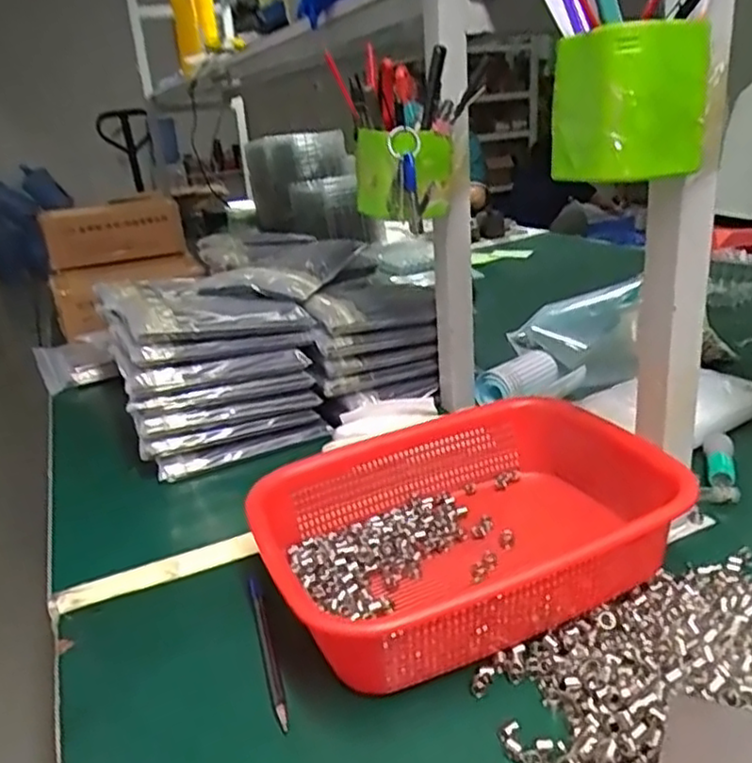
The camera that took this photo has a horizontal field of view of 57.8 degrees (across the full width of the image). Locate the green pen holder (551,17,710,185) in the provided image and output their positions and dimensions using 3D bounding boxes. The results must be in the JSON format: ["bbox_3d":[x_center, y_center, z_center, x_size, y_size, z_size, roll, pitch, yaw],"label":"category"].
[{"bbox_3d":[0.151,-0.163,0.403,0.074,0.079,0.060,-15,24,-25],"label":"green pen holder"}]

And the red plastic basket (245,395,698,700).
[{"bbox_3d":[0.066,0.104,0.494,0.288,0.074,0.208,-12,23,-19],"label":"red plastic basket"}]

